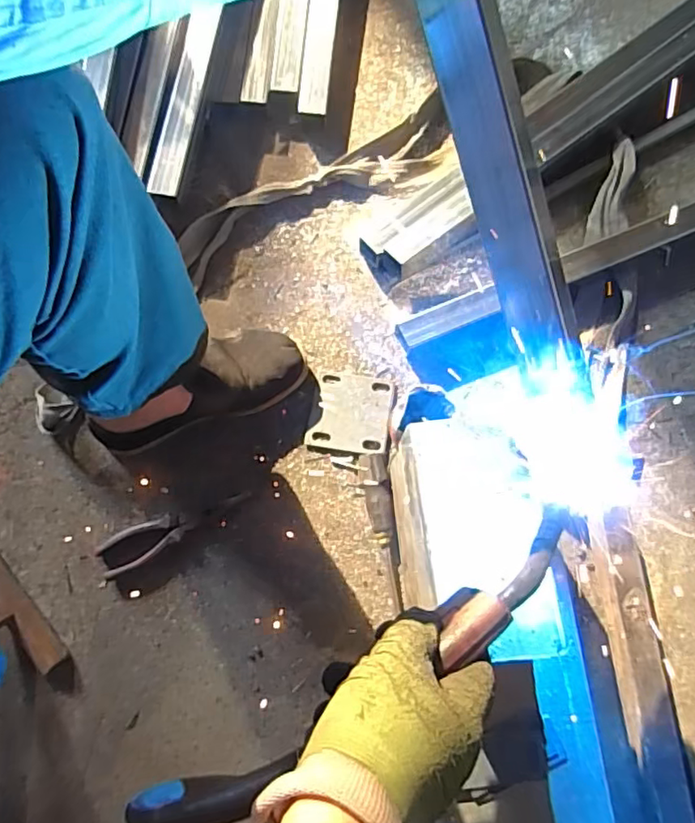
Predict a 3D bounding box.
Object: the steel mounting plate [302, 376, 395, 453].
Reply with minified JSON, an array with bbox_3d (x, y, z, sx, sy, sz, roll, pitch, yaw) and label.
[{"bbox_3d":[0.005,0.003,0.769,0.101,0.007,0.100,8,75,1],"label":"steel mounting plate"}]

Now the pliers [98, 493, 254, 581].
[{"bbox_3d":[-0.214,0.146,0.719,0.192,0.018,0.049,-22,76,-7],"label":"pliers"}]

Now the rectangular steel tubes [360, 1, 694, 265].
[{"bbox_3d":[0.357,-0.457,0.871,0.807,0.057,0.096,-37,78,-10],"label":"rectangular steel tubes"}]

